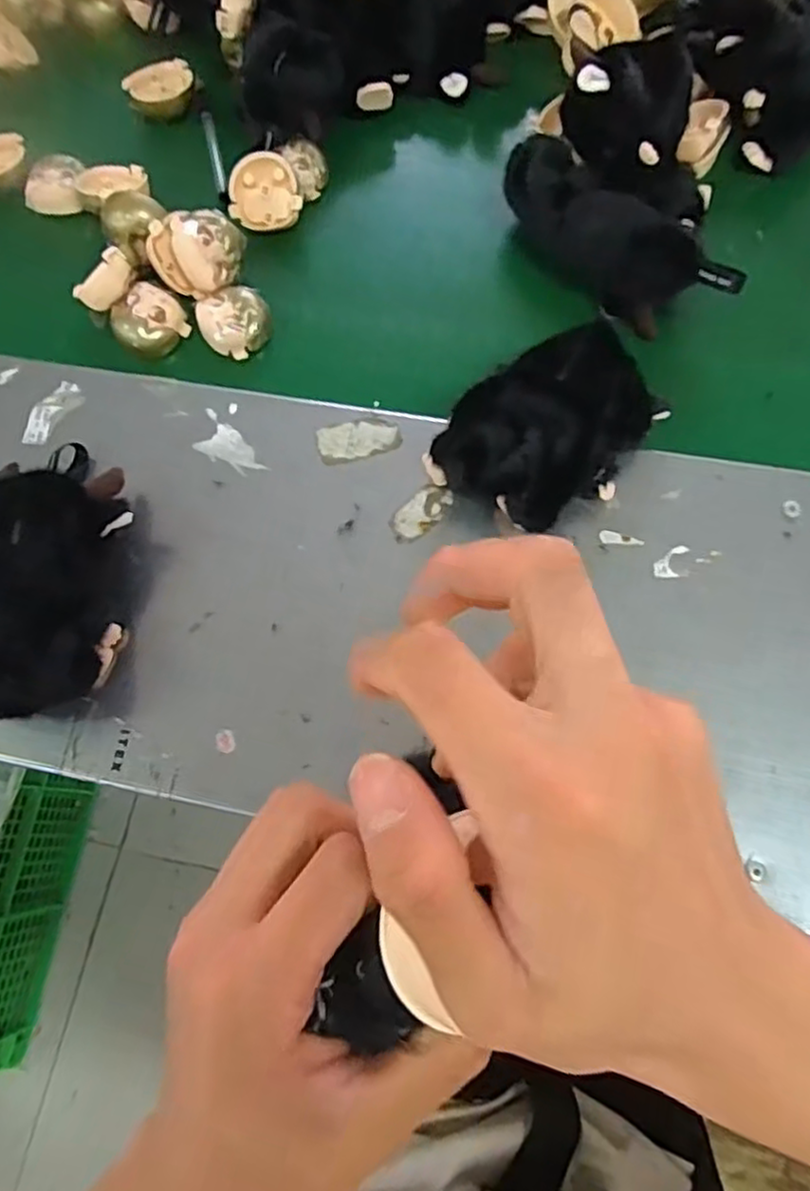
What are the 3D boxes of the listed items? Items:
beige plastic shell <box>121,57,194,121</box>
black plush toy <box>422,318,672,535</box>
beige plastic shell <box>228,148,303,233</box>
[{"bbox_3d":[-0.187,-0.388,0.532,0.051,0.023,0.047,-1,72,3],"label":"beige plastic shell"},{"bbox_3d":[0.081,-0.090,0.378,0.086,0.047,0.129,43,79,15],"label":"black plush toy"},{"bbox_3d":[-0.097,-0.279,0.481,0.049,0.010,0.050,12,105,-3],"label":"beige plastic shell"}]

